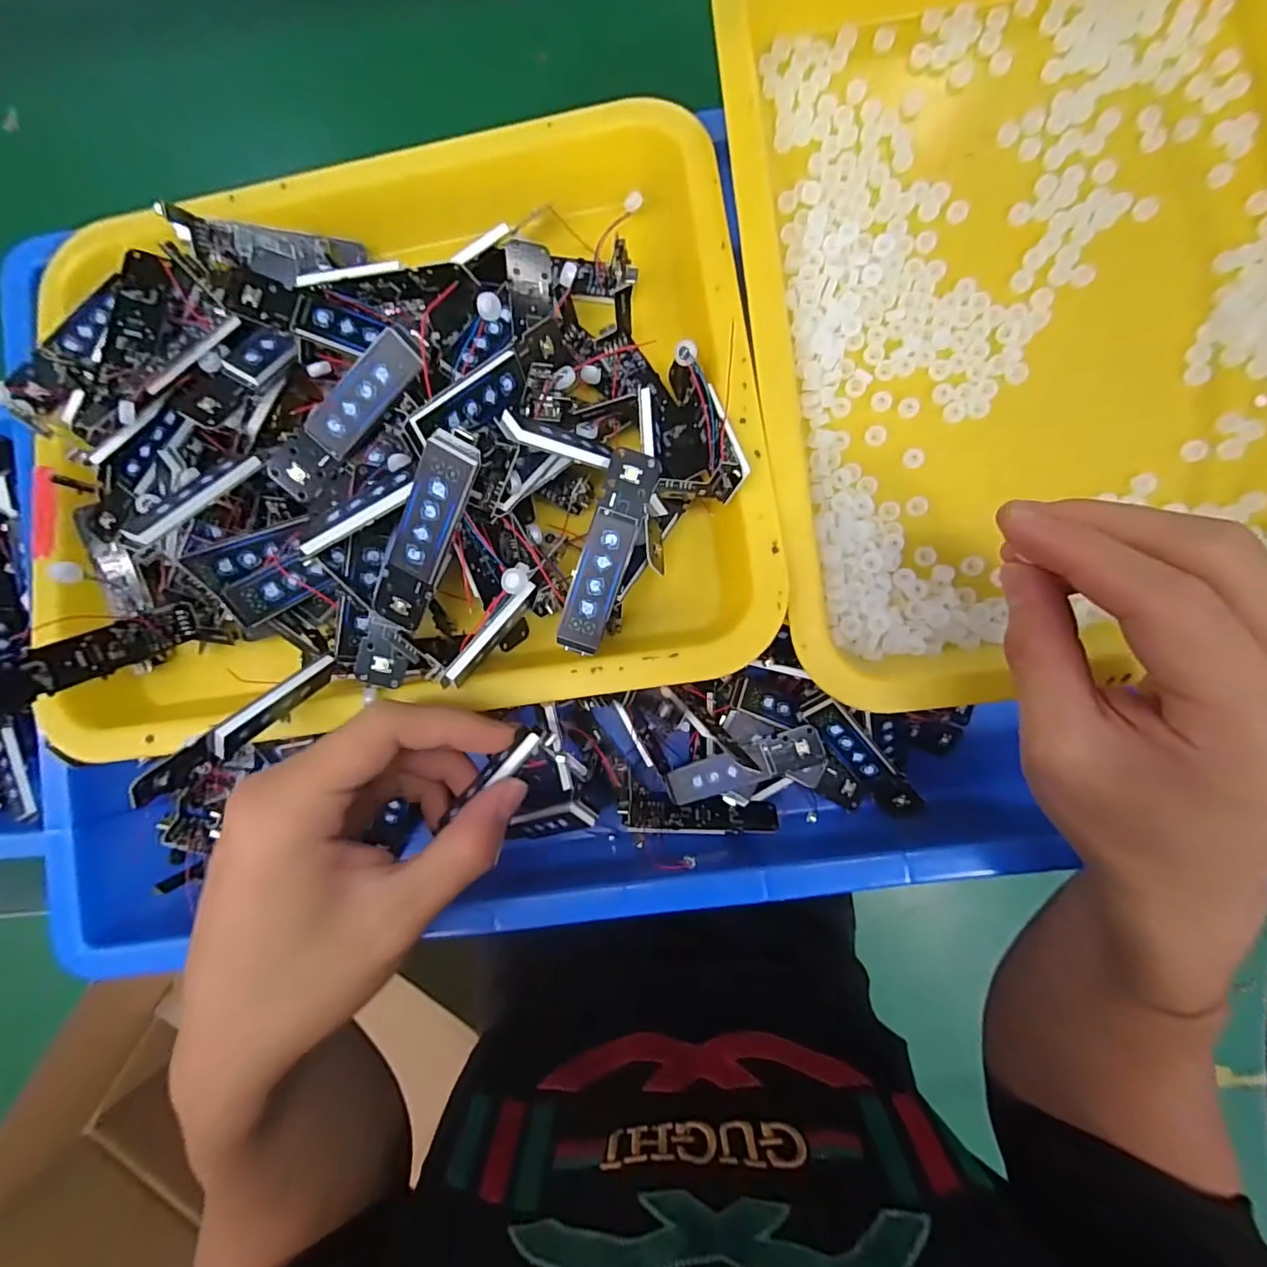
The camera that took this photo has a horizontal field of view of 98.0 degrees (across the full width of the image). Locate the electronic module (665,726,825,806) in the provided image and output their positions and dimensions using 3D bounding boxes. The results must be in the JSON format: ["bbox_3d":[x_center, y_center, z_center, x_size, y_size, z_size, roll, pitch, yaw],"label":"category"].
[{"bbox_3d":[0.054,0.066,0.271,0.077,0.004,0.018,-22,78,12],"label":"electronic module"}]

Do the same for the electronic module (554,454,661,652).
[{"bbox_3d":[-0.010,-0.031,0.211,0.018,0.007,0.078,17,87,5],"label":"electronic module"}]

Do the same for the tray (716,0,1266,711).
[{"bbox_3d":[0.173,-0.156,0.232,0.251,0.044,0.346,-7,86,3],"label":"tray"}]

